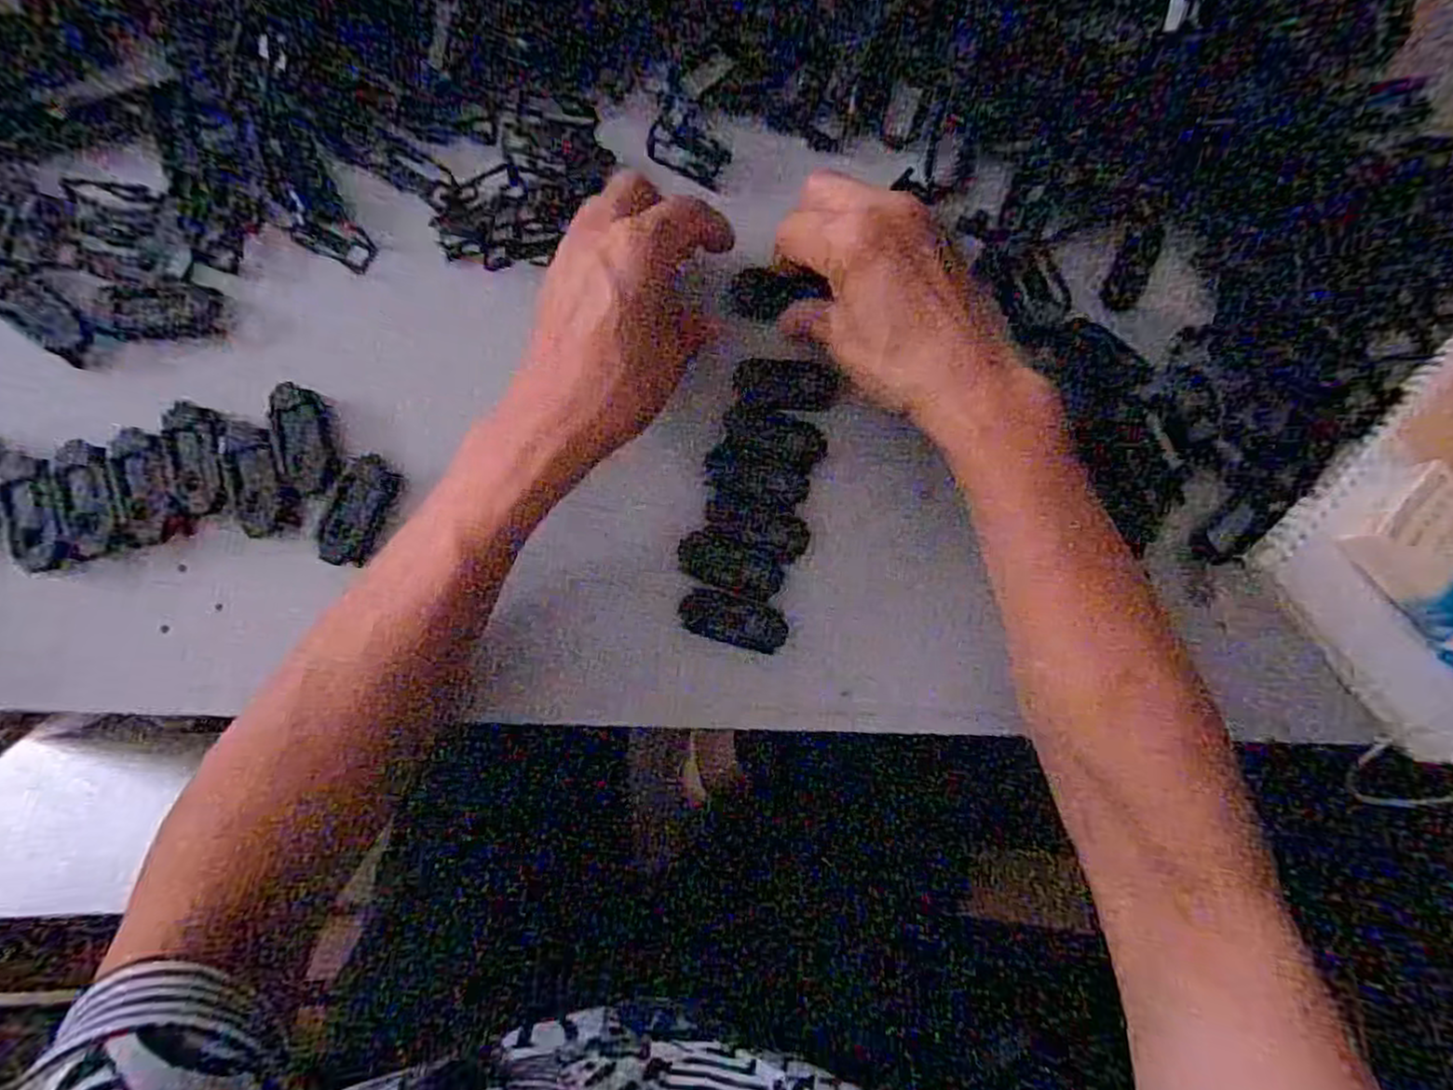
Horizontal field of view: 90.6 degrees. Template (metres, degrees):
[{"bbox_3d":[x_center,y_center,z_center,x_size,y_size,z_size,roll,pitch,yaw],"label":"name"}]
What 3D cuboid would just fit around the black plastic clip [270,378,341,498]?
[{"bbox_3d":[-0.189,-0.048,0.323,0.025,0.006,0.050,-11,87,-7],"label":"black plastic clip"}]

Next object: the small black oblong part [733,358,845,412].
[{"bbox_3d":[0.029,-0.076,0.338,0.051,0.005,0.022,1,86,-6],"label":"small black oblong part"}]

